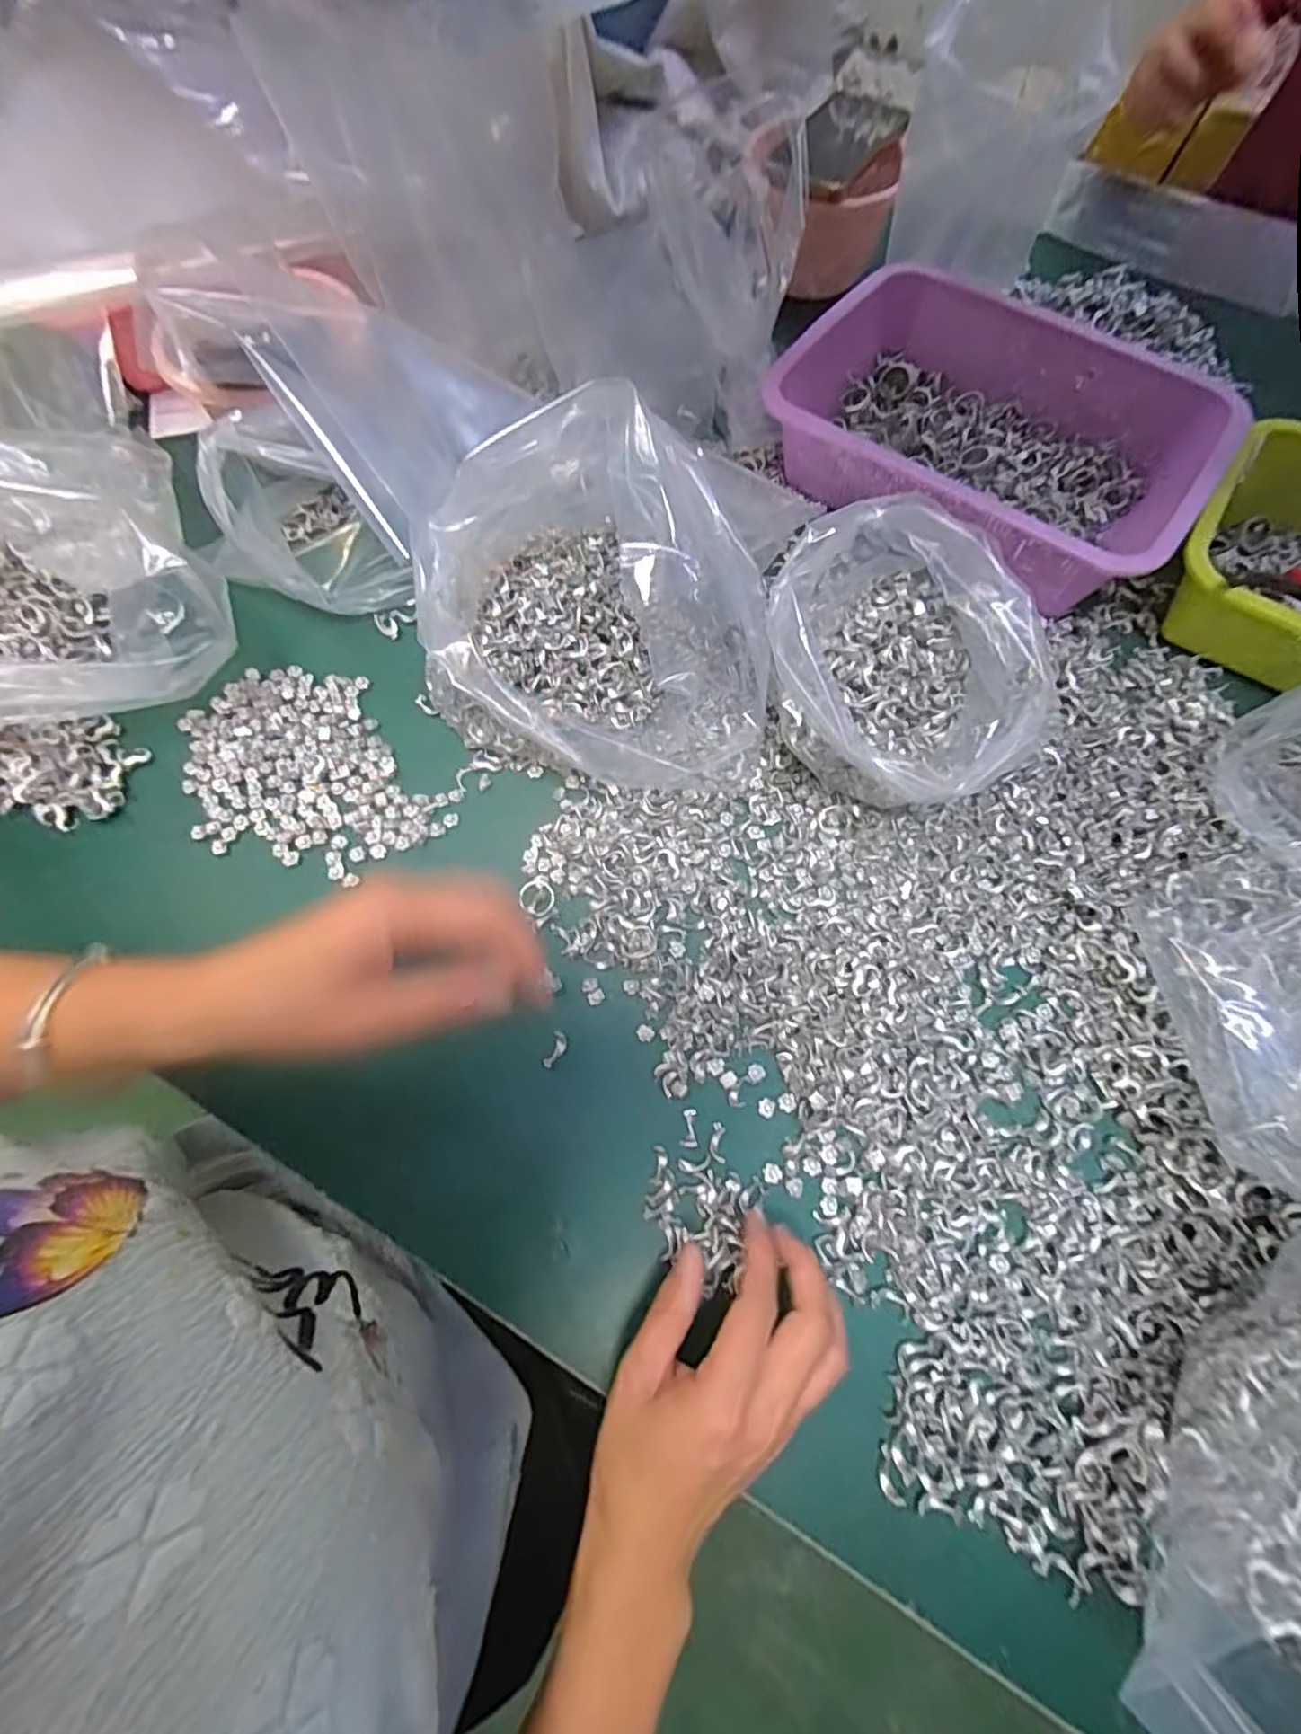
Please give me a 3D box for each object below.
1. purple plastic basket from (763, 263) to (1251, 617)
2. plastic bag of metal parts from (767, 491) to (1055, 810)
[{"bbox_3d":[0.258,-0.328,0.500,0.299,0.071,0.225,35,73,13],"label":"purple plastic basket"},{"bbox_3d":[0.137,-0.101,0.378,0.112,0.135,0.142,-23,71,-10],"label":"plastic bag of metal parts"}]

